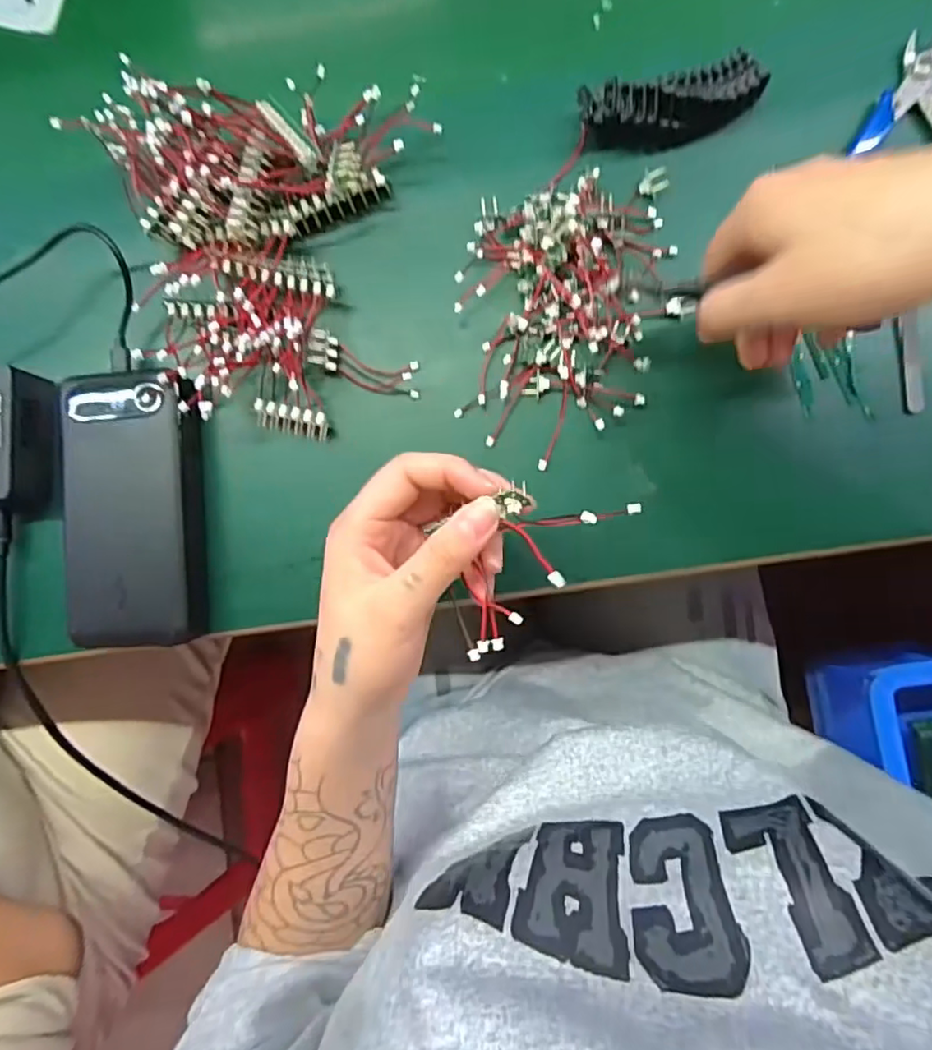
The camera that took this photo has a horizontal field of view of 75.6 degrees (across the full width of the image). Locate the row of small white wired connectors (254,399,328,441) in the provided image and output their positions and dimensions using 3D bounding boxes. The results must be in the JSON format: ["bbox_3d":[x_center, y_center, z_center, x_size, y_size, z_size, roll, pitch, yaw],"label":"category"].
[{"bbox_3d":[-0.100,-0.060,0.345,0.043,0.007,0.016,13,88,5],"label":"row of small white wired connectors"}]

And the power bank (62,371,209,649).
[{"bbox_3d":[-0.191,-0.007,0.344,0.069,0.034,0.149,-2,86,4],"label":"power bank"}]

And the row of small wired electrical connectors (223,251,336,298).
[{"bbox_3d":[-0.104,-0.144,0.338,0.062,0.013,0.019,12,87,5],"label":"row of small wired electrical connectors"}]

